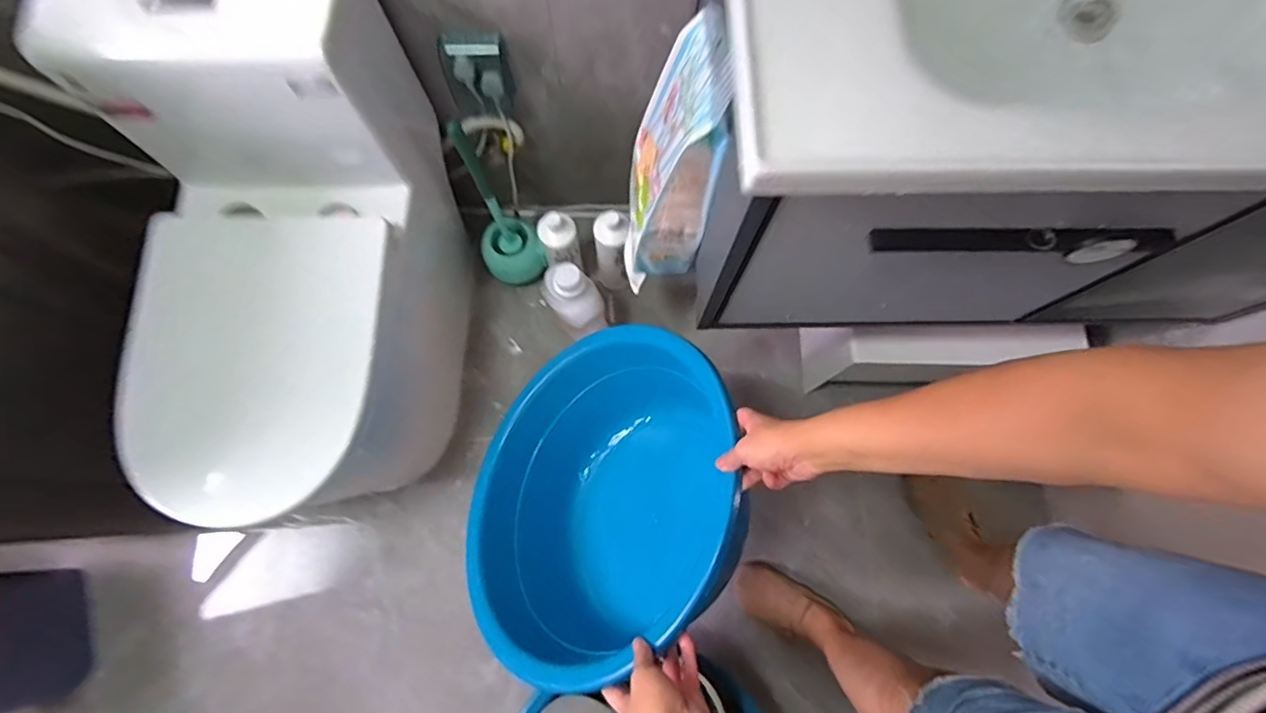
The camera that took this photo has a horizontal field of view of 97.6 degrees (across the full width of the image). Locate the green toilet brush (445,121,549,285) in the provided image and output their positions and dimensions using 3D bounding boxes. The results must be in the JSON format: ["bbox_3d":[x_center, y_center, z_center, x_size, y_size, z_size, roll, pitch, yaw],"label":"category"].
[{"bbox_3d":[-0.262,-0.277,1.073,0.130,0.422,0.116,-26,77,-8],"label":"green toilet brush"}]

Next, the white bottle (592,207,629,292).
[{"bbox_3d":[-0.043,-0.209,1.143,0.067,0.230,0.061,0,73,0],"label":"white bottle"}]

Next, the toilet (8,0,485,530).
[{"bbox_3d":[-0.520,-0.097,0.894,0.424,0.651,0.683,-4,75,-3],"label":"toilet"}]

